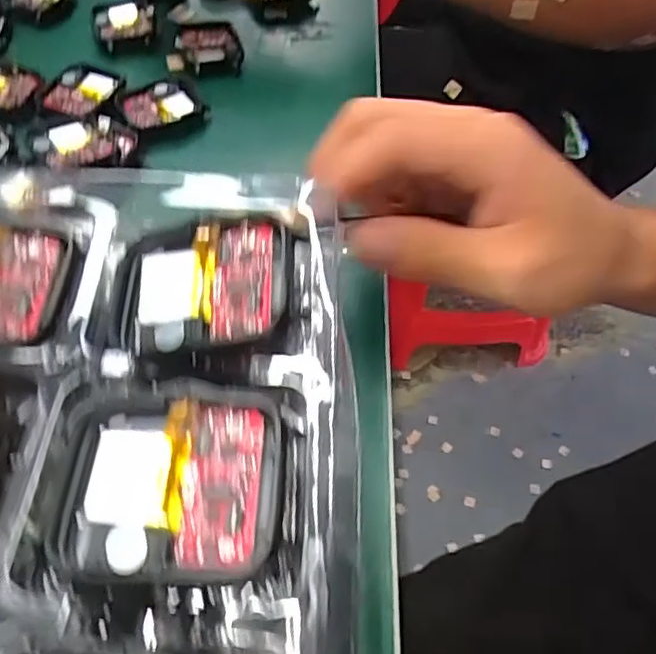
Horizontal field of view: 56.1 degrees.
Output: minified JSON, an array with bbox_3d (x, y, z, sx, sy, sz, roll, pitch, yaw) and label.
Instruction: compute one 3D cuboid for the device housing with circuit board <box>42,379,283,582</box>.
[{"bbox_3d":[-0.031,0.029,0.121,0.043,0.007,0.038,2,55,-1],"label":"device housing with circuit board"}]

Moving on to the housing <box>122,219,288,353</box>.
[{"bbox_3d":[-0.029,-0.010,0.146,0.040,0.006,0.034,-6,61,11],"label":"housing"}]

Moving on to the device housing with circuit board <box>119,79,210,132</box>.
[{"bbox_3d":[-0.090,-0.120,0.337,0.043,0.006,0.035,-22,59,-17],"label":"device housing with circuit board"}]

